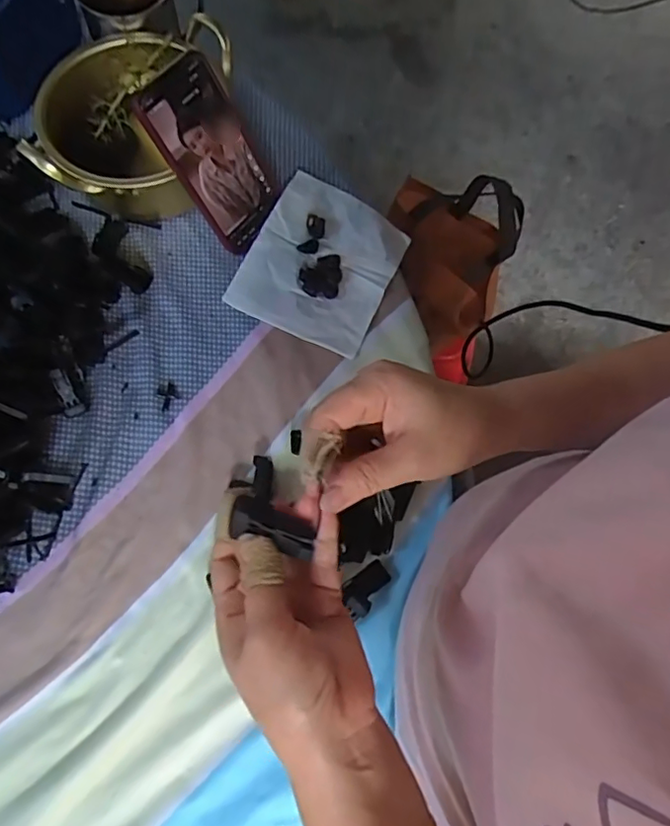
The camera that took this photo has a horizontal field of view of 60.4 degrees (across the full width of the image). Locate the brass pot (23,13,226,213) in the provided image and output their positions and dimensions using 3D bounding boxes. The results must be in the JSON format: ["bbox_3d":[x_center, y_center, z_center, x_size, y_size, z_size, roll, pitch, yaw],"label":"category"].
[{"bbox_3d":[-0.194,-0.281,0.548,0.152,0.083,0.209,18,73,4],"label":"brass pot"}]

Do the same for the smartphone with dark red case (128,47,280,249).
[{"bbox_3d":[-0.106,-0.227,0.512,0.012,0.153,0.082,26,70,40],"label":"smartphone with dark red case"}]

